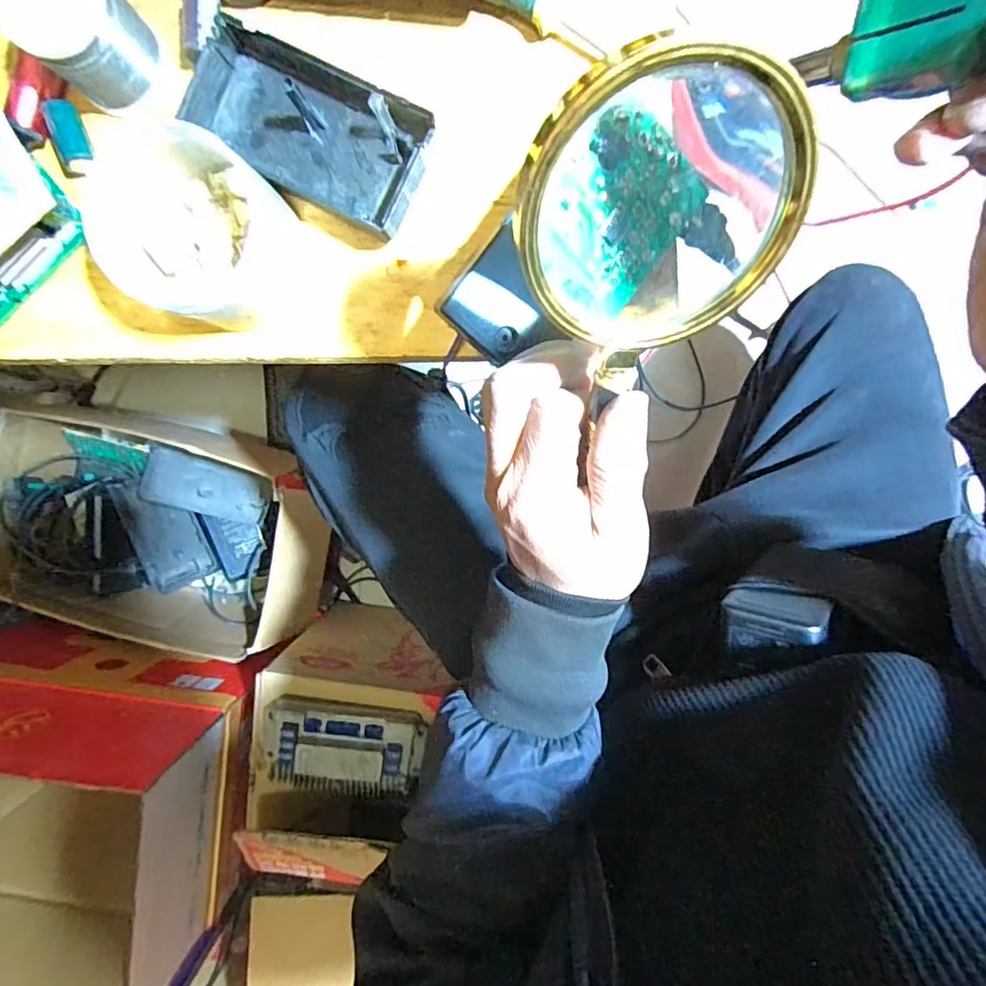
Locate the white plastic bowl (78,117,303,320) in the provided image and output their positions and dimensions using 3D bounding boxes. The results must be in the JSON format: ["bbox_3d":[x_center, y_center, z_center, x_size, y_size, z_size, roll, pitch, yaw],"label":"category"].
[{"bbox_3d":[-0.160,-0.144,0.295,0.090,0.048,0.086,0,95,2],"label":"white plastic bowl"}]

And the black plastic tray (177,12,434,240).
[{"bbox_3d":[-0.095,-0.195,0.292,0.128,0.028,0.064,30,96,-1],"label":"black plastic tray"}]

